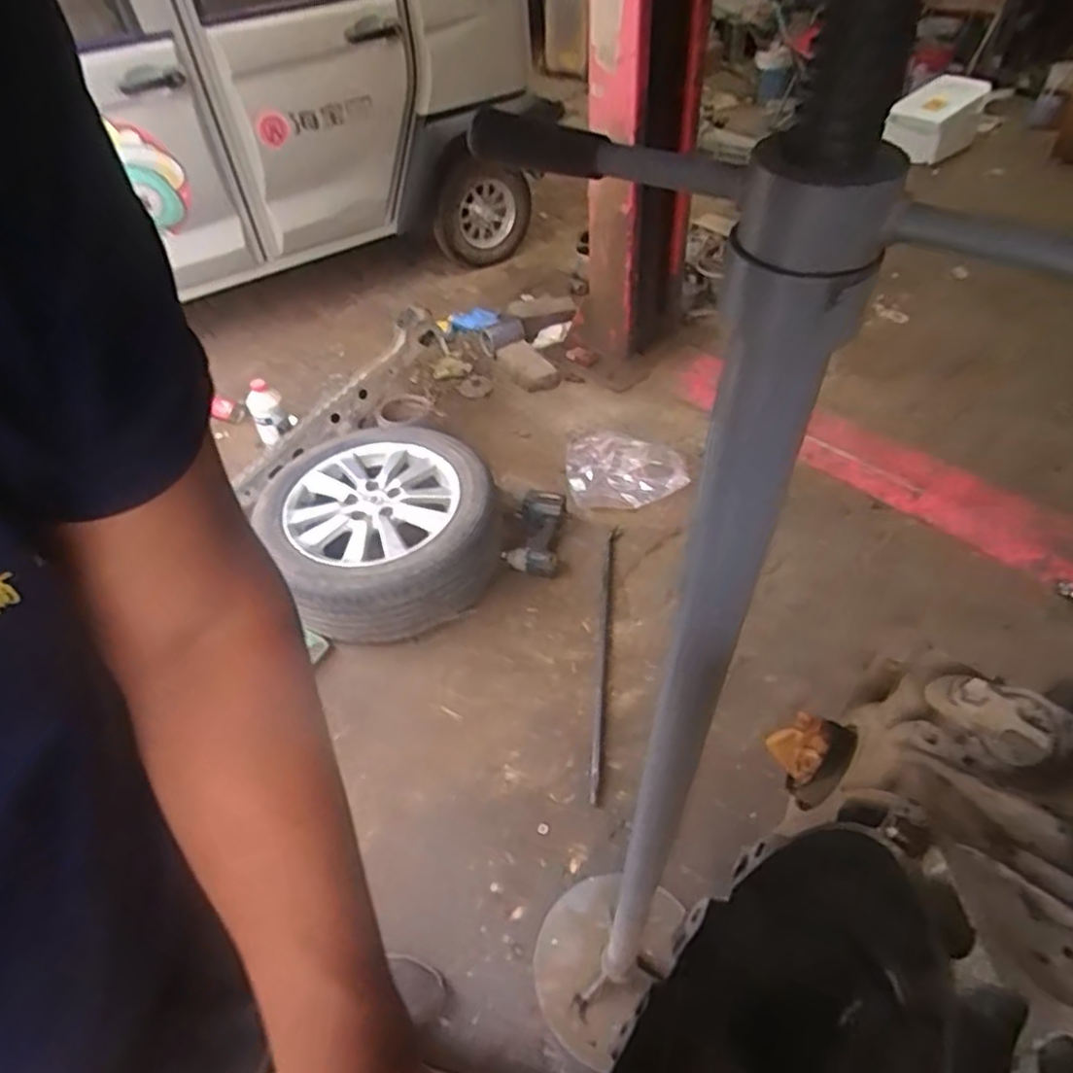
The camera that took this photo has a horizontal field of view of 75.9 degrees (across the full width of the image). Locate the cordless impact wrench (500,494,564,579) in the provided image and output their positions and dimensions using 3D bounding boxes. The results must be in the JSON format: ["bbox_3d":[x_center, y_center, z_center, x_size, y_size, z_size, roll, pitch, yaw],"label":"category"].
[{"bbox_3d":[0.003,-0.017,1.826,0.147,0.078,0.256,8,49,12],"label":"cordless impact wrench"}]

